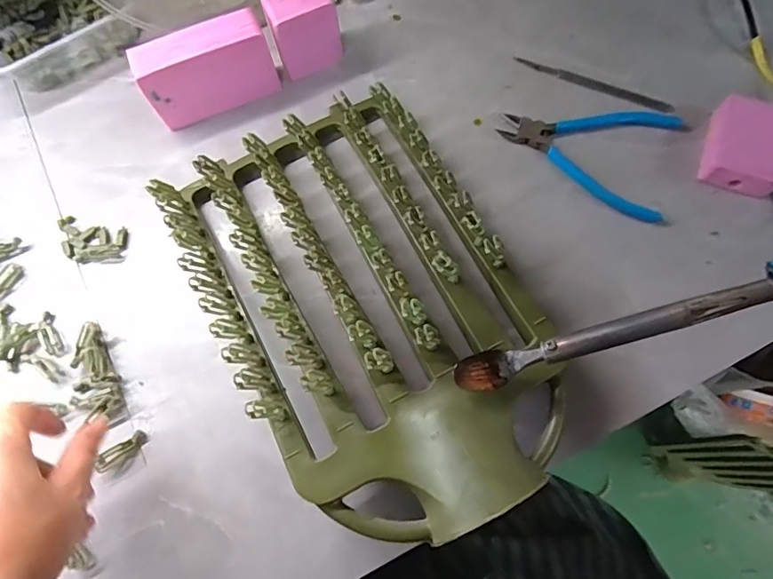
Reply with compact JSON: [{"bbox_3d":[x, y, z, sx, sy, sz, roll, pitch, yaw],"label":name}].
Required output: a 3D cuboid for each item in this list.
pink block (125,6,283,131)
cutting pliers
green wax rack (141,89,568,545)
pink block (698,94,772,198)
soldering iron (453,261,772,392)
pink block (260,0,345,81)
[{"bbox_3d":[-0.155,-0.190,0.441,0.108,0.073,0.036,-24,73,-7],"label":"pink block"},{"bbox_3d":[0.176,-0.125,0.439,0.147,0.020,0.111,17,73,7],"label":"cutting pliers"},{"bbox_3d":[-0.012,0.011,0.365,0.205,0.069,0.312,-30,74,-8],"label":"green wax rack"},{"bbox_3d":[0.300,-0.121,0.418,0.058,0.030,0.084,23,74,8],"label":"pink block"},{"bbox_3d":[0.169,0.010,0.268,0.279,0.022,0.023,-21,70,24],"label":"soldering iron"},{"bbox_3d":[-0.072,-0.230,0.444,0.057,0.069,0.035,-23,73,-6],"label":"pink block"}]

